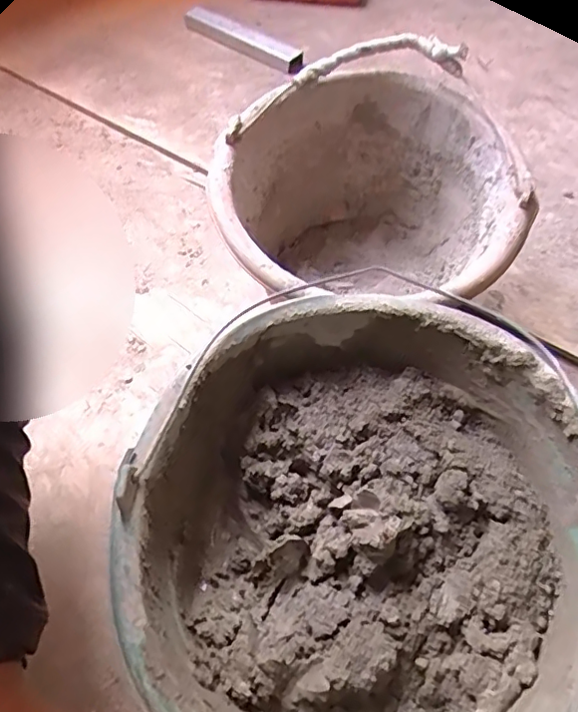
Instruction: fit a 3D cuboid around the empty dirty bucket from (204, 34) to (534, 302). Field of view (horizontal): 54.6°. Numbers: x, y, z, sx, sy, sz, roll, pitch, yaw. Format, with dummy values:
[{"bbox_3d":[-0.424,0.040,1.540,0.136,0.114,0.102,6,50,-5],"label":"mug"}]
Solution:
[{"bbox_3d":[0.059,-0.109,0.475,0.230,0.170,0.240,0,55,0],"label":"empty dirty bucket"}]

